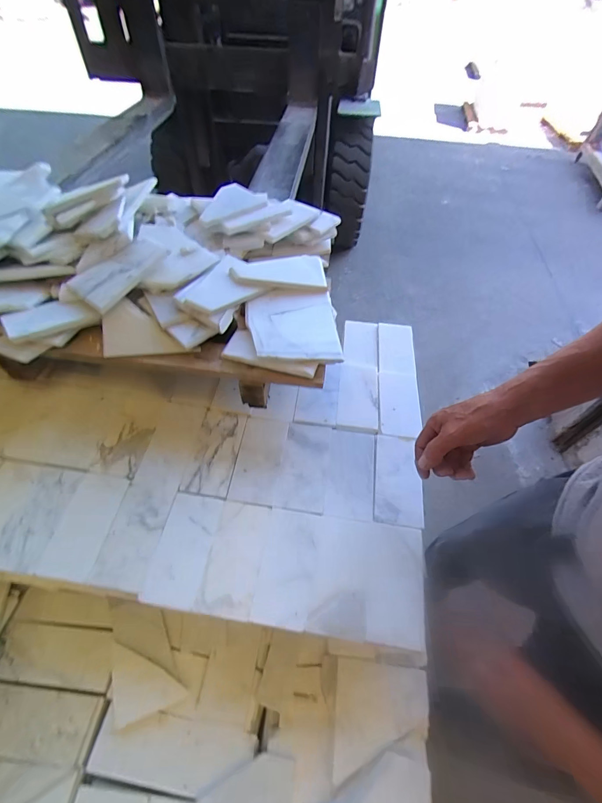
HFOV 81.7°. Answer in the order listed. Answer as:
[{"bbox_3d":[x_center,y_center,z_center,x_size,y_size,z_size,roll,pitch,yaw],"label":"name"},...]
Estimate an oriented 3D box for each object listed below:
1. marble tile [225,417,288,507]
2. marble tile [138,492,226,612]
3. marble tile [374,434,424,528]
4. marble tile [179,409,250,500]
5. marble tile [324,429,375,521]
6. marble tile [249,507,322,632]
[{"bbox_3d":[-0.069,0.094,0.579,0.074,0.007,0.150,8,54,4],"label":"marble tile"},{"bbox_3d":[-0.168,0.208,0.501,0.077,0.007,0.152,8,54,4],"label":"marble tile"},{"bbox_3d":[0.155,0.121,0.561,0.071,0.010,0.151,7,54,3],"label":"marble tile"},{"bbox_3d":[-0.143,0.081,0.582,0.076,0.005,0.152,8,54,4],"label":"marble tile"},{"bbox_3d":[0.080,0.114,0.566,0.075,0.006,0.150,7,54,4],"label":"marble tile"},{"bbox_3d":[-0.019,0.227,0.486,0.074,0.004,0.148,8,54,5],"label":"marble tile"}]

